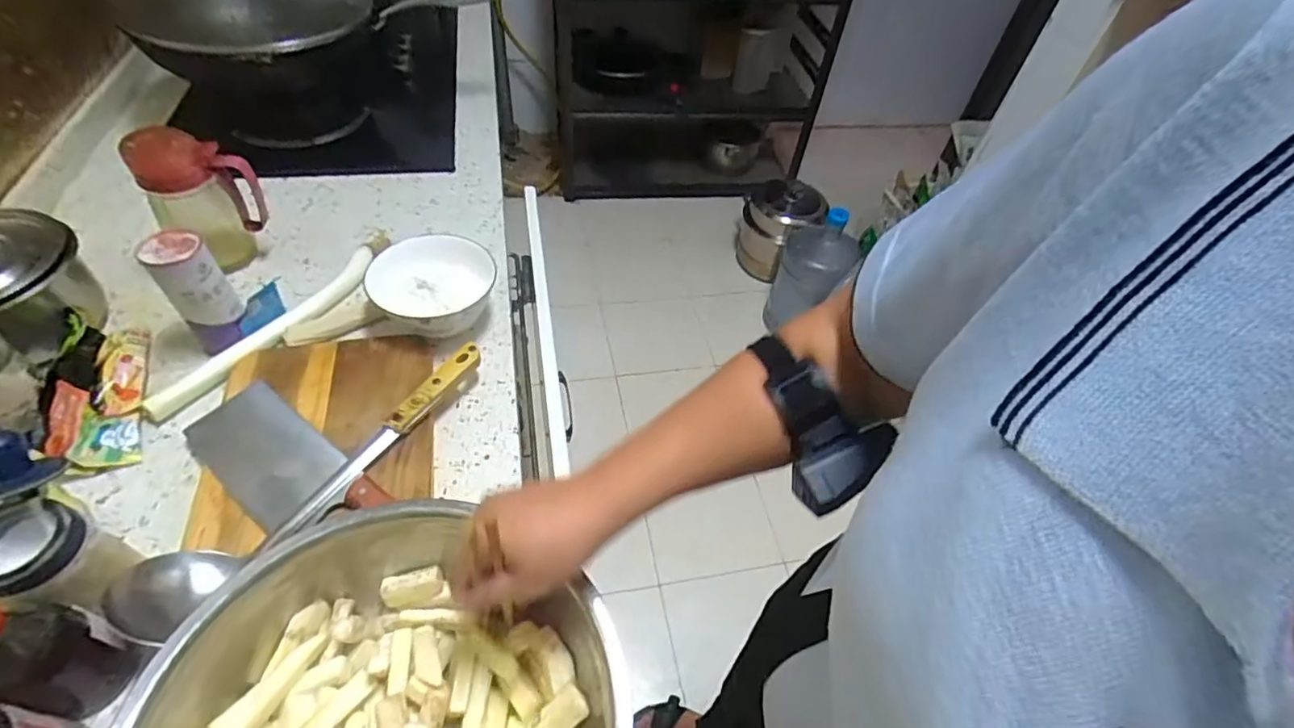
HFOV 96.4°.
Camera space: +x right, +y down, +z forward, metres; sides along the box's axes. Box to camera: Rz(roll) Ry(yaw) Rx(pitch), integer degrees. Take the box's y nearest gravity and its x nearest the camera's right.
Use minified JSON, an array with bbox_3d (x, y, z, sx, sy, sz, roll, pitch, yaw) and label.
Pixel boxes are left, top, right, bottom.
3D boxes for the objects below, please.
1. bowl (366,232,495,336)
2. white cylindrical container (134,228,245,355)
[{"bbox_3d":[-0.248,-0.081,0.678,0.135,0.069,0.131,3,49,-4],"label":"bowl"},{"bbox_3d":[-0.467,-0.068,0.610,0.053,0.141,0.052,3,49,-4],"label":"white cylindrical container"}]

